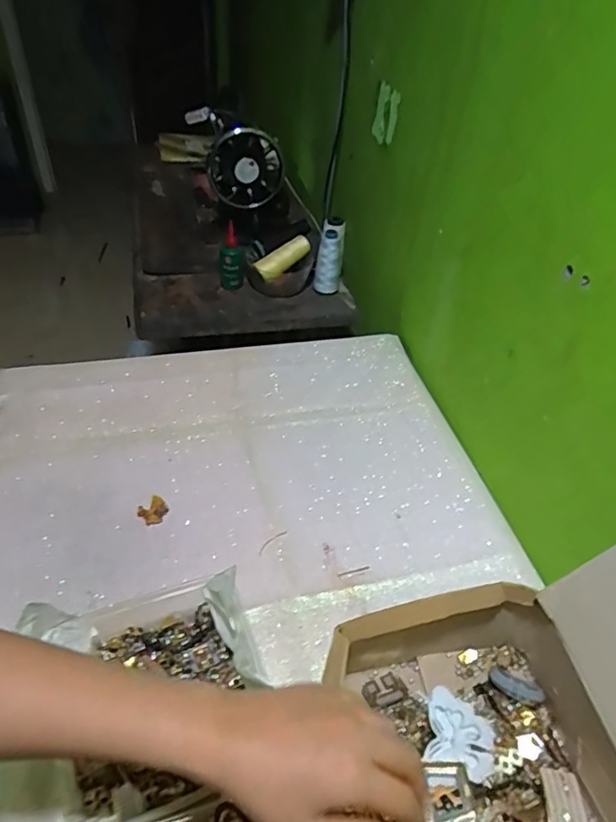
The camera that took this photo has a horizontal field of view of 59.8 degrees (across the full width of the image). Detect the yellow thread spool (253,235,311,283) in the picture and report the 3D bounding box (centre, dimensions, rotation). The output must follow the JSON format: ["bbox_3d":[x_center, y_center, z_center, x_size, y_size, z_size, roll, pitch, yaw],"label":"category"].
[{"bbox_3d":[-0.043,-0.275,0.962,0.105,0.032,0.031,-37,53,-4],"label":"yellow thread spool"}]

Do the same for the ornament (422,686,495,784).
[{"bbox_3d":[0.126,0.271,0.447,0.057,0.004,0.054,21,58,10],"label":"ornament"}]

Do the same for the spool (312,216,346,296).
[{"bbox_3d":[0.036,-0.276,0.983,0.050,0.130,0.045,5,43,1],"label":"spool"}]

